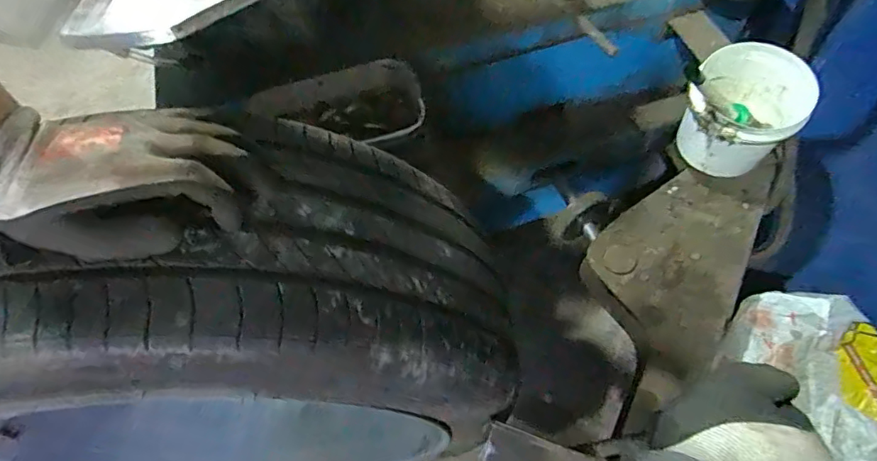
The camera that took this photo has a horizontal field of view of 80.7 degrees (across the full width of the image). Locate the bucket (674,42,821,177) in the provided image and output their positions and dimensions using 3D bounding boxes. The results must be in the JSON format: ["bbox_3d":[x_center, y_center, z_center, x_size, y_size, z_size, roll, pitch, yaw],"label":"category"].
[{"bbox_3d":[0.363,-0.138,0.626,0.117,0.112,0.121,-2,60,3],"label":"bucket"}]

